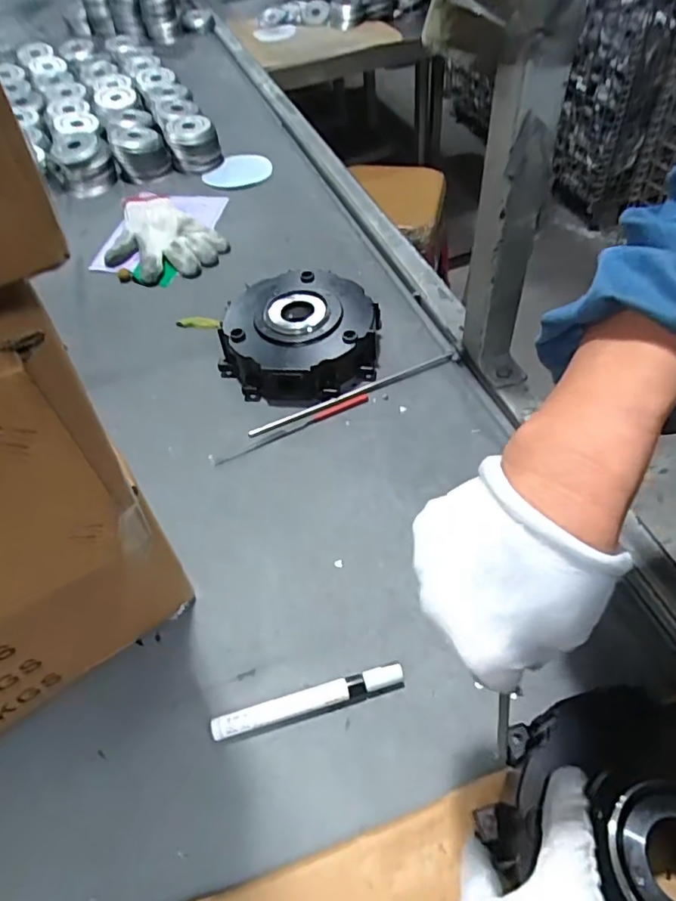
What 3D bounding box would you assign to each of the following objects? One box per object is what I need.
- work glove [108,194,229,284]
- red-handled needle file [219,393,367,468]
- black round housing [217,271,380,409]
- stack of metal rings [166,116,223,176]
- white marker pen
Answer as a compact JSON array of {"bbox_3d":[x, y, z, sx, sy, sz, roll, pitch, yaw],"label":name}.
[{"bbox_3d":[-0.263,-0.308,0.831,0.201,0.028,0.149,35,62,28],"label":"work glove"},{"bbox_3d":[-0.046,-0.024,0.604,0.175,0.004,0.014,-23,53,-13],"label":"red-handled needle file"},{"bbox_3d":[-0.043,-0.134,0.650,0.171,0.054,0.164,3,52,7],"label":"black round housing"},{"bbox_3d":[-0.242,-0.514,0.956,0.084,0.075,0.070,-16,52,-8],"label":"stack of metal rings"},{"bbox_3d":[-0.022,0.184,0.422,0.142,0.013,0.018,-15,52,-7],"label":"white marker pen"}]

